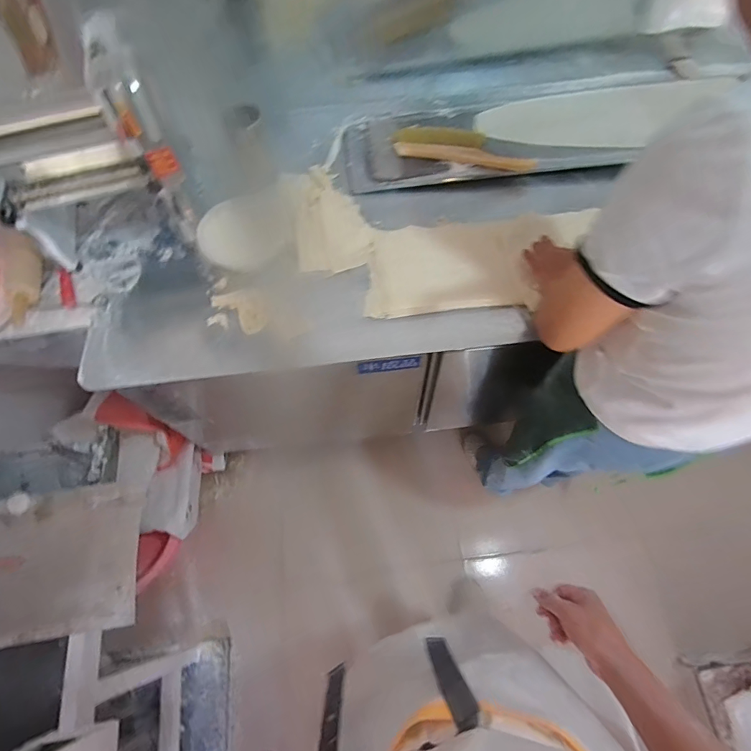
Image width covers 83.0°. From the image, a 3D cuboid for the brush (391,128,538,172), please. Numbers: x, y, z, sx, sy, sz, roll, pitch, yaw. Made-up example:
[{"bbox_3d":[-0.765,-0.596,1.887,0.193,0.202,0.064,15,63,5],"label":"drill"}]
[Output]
[{"bbox_3d":[0.215,-0.557,1.043,0.341,0.053,0.073,7,65,4],"label":"brush"}]

